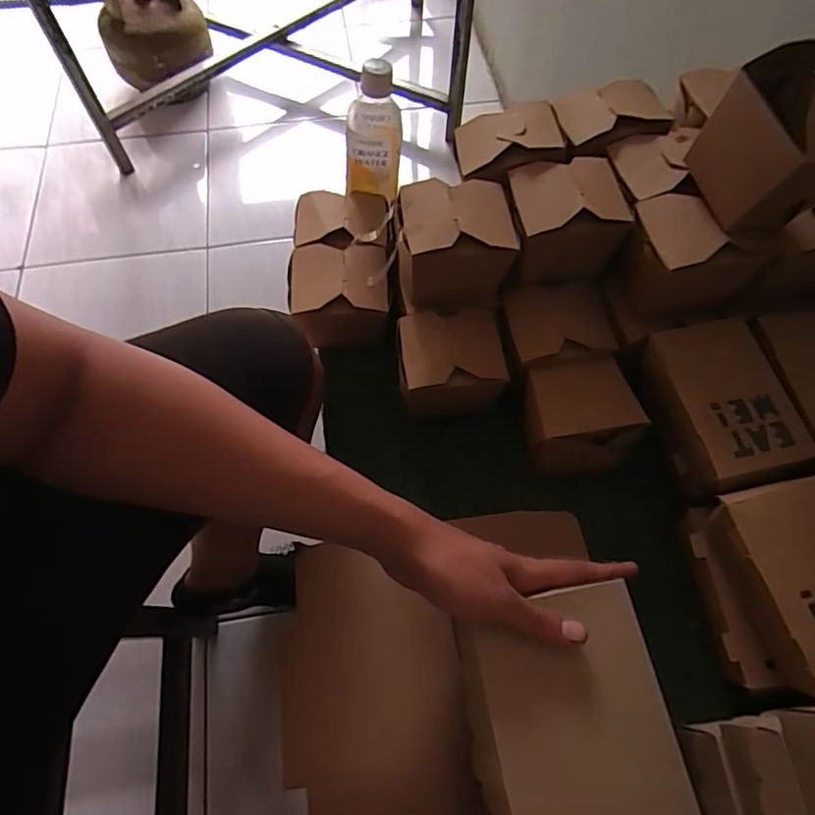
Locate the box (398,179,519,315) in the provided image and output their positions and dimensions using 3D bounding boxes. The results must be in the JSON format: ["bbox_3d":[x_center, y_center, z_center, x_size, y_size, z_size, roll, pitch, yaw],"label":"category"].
[{"bbox_3d":[0.042,-0.152,0.522,0.103,0.094,0.082,-5,63,-3],"label":"box"}]

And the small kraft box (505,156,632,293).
[{"bbox_3d":[0.145,-0.175,0.523,0.099,0.078,0.086,-4,63,-2],"label":"small kraft box"}]

